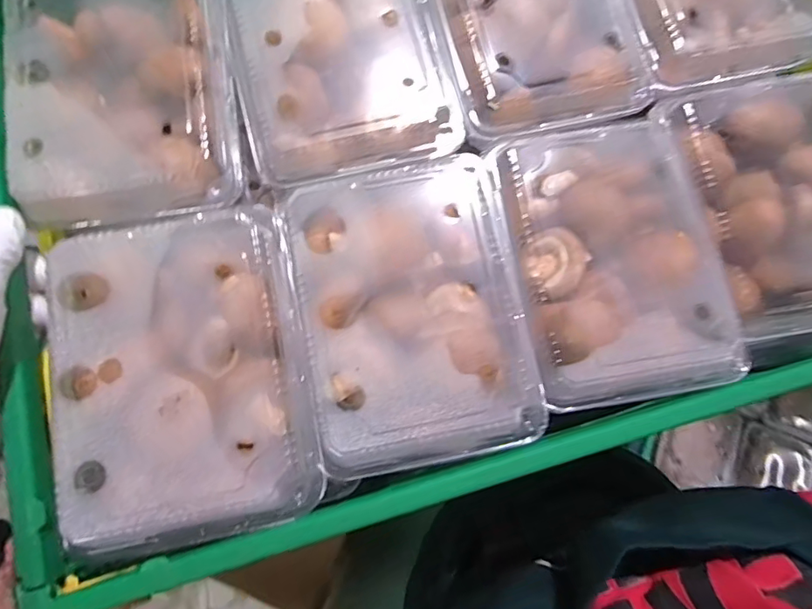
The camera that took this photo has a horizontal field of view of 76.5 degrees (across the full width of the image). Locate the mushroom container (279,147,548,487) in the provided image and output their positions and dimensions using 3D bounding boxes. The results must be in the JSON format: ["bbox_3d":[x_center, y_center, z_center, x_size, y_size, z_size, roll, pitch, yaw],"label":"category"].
[{"bbox_3d":[0.004,0.001,0.301,0.128,0.050,0.172,-13,78,-3],"label":"mushroom container"}]

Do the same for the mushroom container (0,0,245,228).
[{"bbox_3d":[-0.169,-0.131,0.312,0.123,0.050,0.170,-11,78,-2],"label":"mushroom container"}]

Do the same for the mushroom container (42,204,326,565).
[{"bbox_3d":[-0.116,0.037,0.278,0.118,0.049,0.169,-11,78,-2],"label":"mushroom container"}]

